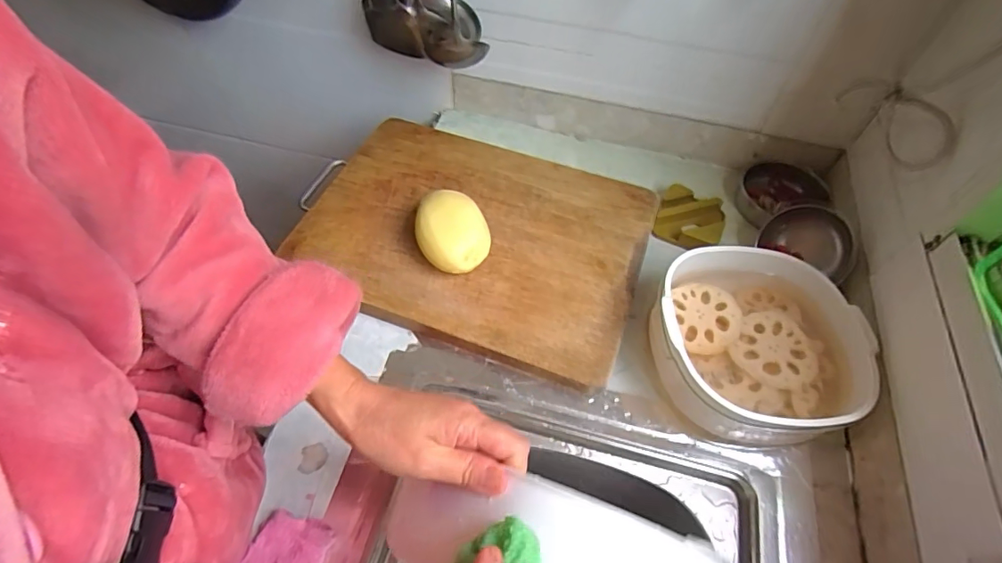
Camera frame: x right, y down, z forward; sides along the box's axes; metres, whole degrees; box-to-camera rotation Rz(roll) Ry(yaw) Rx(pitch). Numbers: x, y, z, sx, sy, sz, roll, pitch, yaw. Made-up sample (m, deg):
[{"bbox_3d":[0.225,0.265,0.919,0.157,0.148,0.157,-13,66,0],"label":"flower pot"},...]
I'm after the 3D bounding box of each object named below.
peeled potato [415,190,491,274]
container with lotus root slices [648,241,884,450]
[{"bbox_3d":[-0.058,-0.060,0.586,0.082,0.063,0.107,-8,56,-8],"label":"peeled potato"},{"bbox_3d":[0.264,0.068,0.527,0.213,0.082,0.194,1,55,-2],"label":"container with lotus root slices"}]

